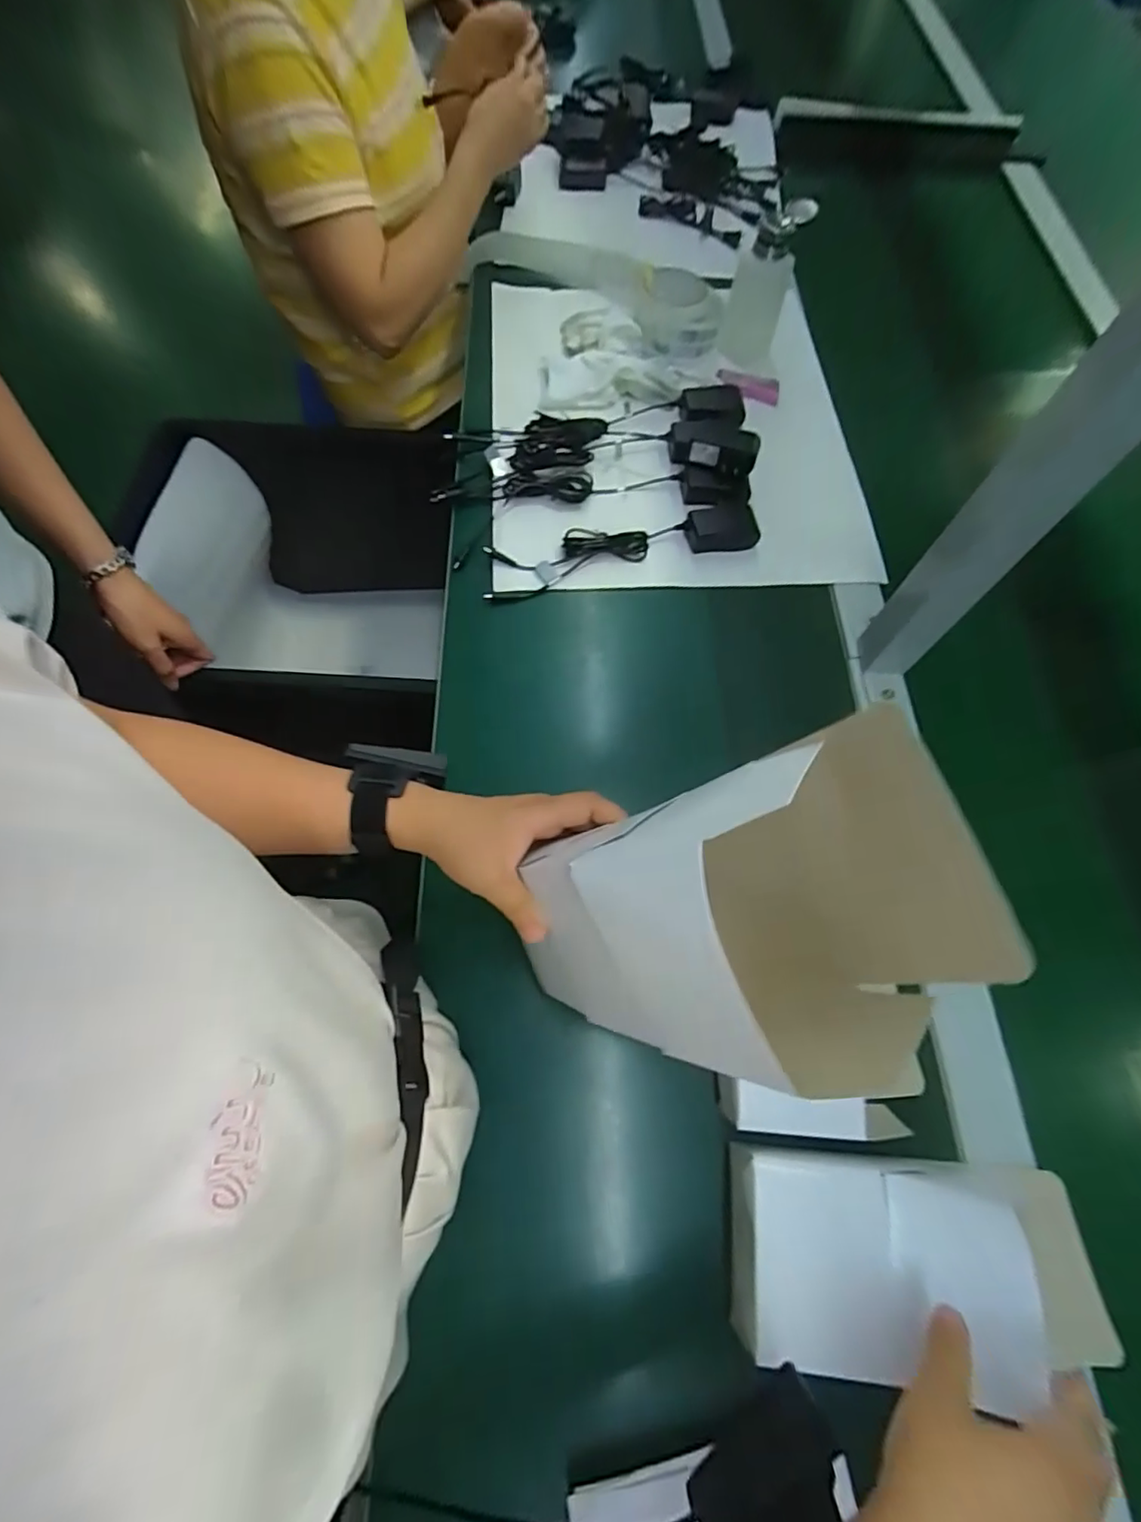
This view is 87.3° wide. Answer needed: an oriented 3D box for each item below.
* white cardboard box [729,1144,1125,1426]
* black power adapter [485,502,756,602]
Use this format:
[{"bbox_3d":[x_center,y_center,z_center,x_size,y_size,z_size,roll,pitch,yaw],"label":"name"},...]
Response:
[{"bbox_3d":[0.214,0.312,0.374,0.226,0.045,0.107,9,66,-8],"label":"white cardboard box"},{"bbox_3d":[0.056,-0.224,0.628,0.292,0.026,0.052,-13,67,-6],"label":"black power adapter"}]

